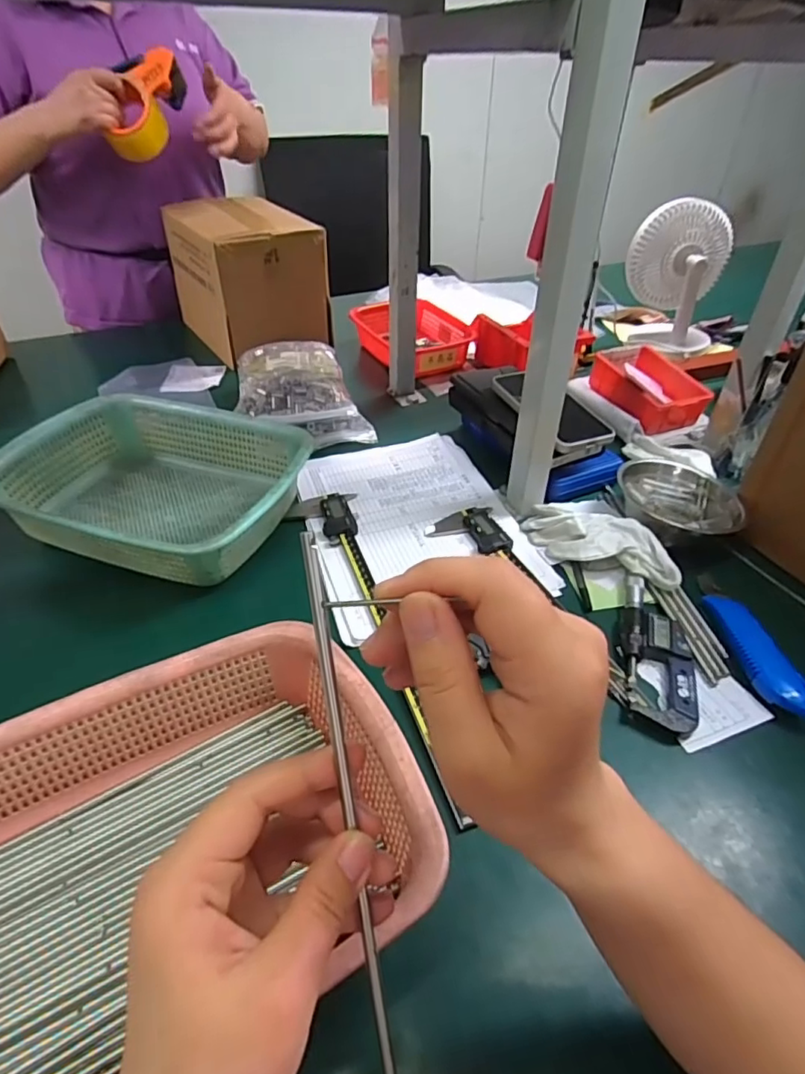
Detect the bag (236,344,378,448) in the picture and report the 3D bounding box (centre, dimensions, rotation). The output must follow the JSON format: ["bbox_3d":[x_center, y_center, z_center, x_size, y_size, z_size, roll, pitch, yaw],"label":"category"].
[{"bbox_3d":[-0.134,-0.192,0.765,0.159,0.080,0.181,-7,41,-10],"label":"bag"}]

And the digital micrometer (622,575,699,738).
[{"bbox_3d":[0.211,0.091,0.476,0.052,0.019,0.151,8,40,7],"label":"digital micrometer"}]

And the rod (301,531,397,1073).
[{"bbox_3d":[-0.018,0.110,0.208,0.005,0.225,0.004,-9,7,-12],"label":"rod"}]

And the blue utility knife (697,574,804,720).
[{"bbox_3d":[0.291,0.085,0.482,0.039,0.021,0.160,-3,40,-5],"label":"blue utility knife"}]

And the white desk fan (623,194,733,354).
[{"bbox_3d":[0.444,-0.422,0.935,0.158,0.214,0.104,15,42,16],"label":"white desk fan"}]

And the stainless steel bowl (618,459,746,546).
[{"bbox_3d":[0.285,-0.033,0.585,0.117,0.047,0.099,-5,40,-7],"label":"stainless steel bowl"}]

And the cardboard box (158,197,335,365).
[{"bbox_3d":[-0.254,-0.426,0.935,0.170,0.181,0.256,-26,47,-29],"label":"cardboard box"}]

